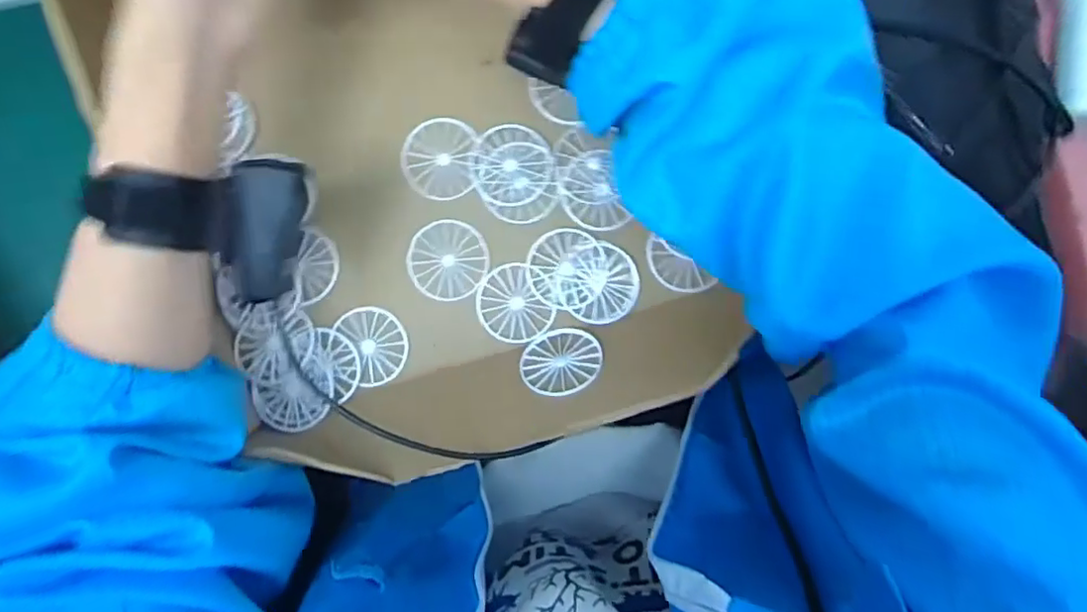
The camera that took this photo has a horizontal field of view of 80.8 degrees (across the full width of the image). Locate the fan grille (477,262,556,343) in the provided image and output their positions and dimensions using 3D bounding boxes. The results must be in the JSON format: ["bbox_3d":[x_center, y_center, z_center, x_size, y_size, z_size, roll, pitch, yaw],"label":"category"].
[{"bbox_3d":[-0.017,-0.002,0.408,0.048,0.004,0.049,-3,93,-1],"label":"fan grille"}]

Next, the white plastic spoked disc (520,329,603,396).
[{"bbox_3d":[0.011,0.034,0.394,0.050,0.048,0.005,-18,133,0],"label":"white plastic spoked disc"}]

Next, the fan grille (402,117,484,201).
[{"bbox_3d":[-0.065,-0.094,0.410,0.051,0.011,0.050,0,93,-1],"label":"fan grille"}]

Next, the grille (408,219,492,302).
[{"bbox_3d":[-0.061,-0.029,0.410,0.050,0.004,0.050,-3,93,-1],"label":"grille"}]

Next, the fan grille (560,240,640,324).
[{"bbox_3d":[0.035,-0.015,0.405,0.048,0.004,0.049,1,93,-1],"label":"fan grille"}]

